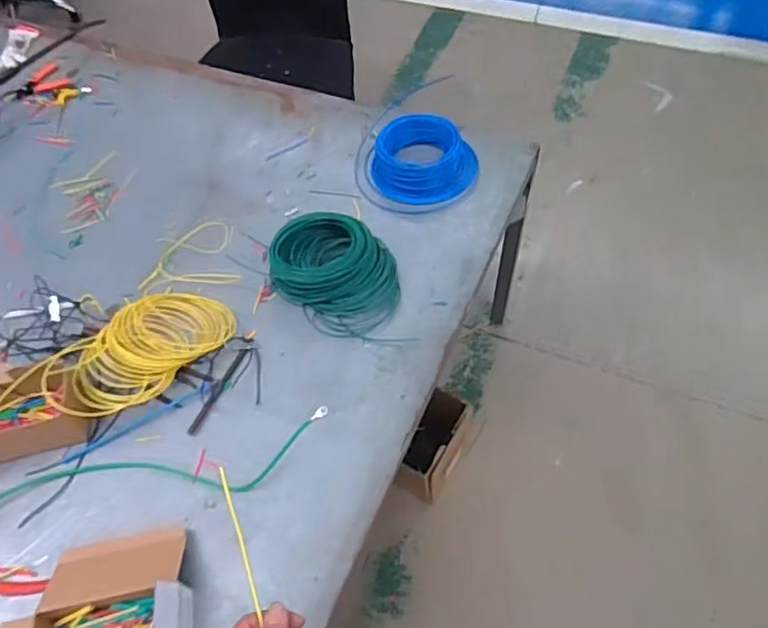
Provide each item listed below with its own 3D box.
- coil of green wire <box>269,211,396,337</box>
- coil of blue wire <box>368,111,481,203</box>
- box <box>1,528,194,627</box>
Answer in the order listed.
[{"bbox_3d":[-0.092,-0.085,1.107,0.187,0.075,0.266,-40,63,-19],"label":"coil of green wire"},{"bbox_3d":[0.084,-0.321,1.249,0.211,0.076,0.175,2,58,5],"label":"coil of blue wire"},{"bbox_3d":[-0.379,0.386,0.818,0.236,0.078,0.167,-9,58,-2],"label":"box"}]

